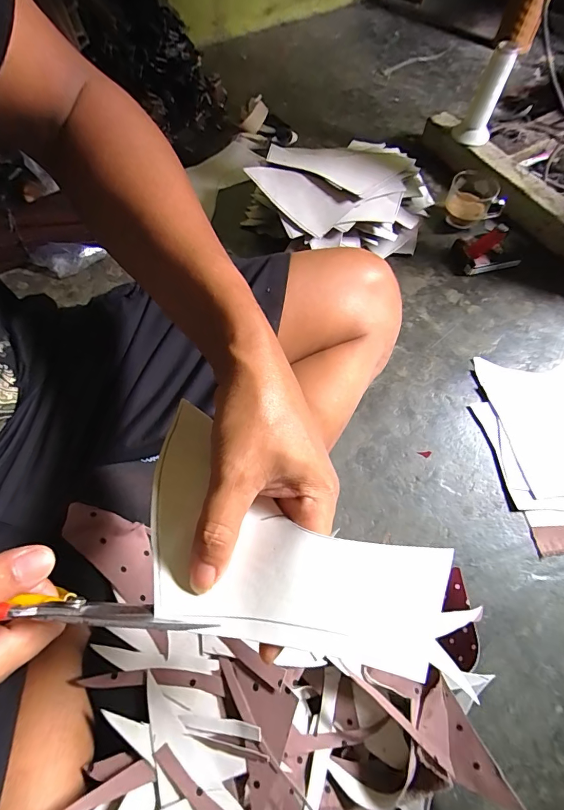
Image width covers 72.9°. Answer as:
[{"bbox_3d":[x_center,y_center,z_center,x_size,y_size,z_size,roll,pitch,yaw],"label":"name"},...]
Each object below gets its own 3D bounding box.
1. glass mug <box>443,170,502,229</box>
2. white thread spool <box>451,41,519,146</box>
[{"bbox_3d":[0.319,-0.345,0.646,0.080,0.057,0.071,-3,64,-2],"label":"glass mug"},{"bbox_3d":[0.338,-0.509,0.630,0.056,0.132,0.046,26,67,12],"label":"white thread spool"}]

